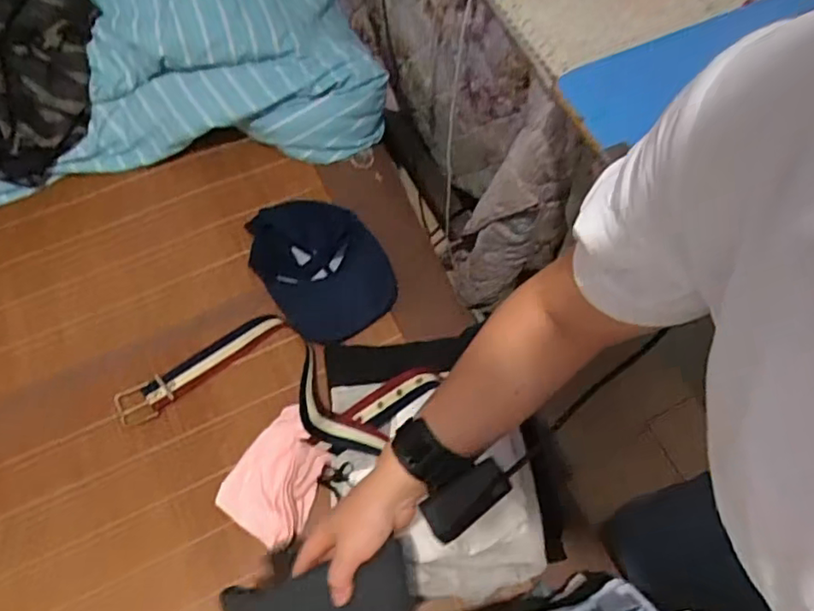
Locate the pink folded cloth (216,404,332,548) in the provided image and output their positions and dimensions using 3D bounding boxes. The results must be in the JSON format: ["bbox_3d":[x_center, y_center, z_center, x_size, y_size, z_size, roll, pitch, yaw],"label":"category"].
[{"bbox_3d":[-0.153,0.205,0.750,0.114,0.051,0.160,33,68,11],"label":"pink folded cloth"}]

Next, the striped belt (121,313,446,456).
[{"bbox_3d":[-0.160,0.106,0.789,0.418,0.070,0.184,9,64,20],"label":"striped belt"}]

